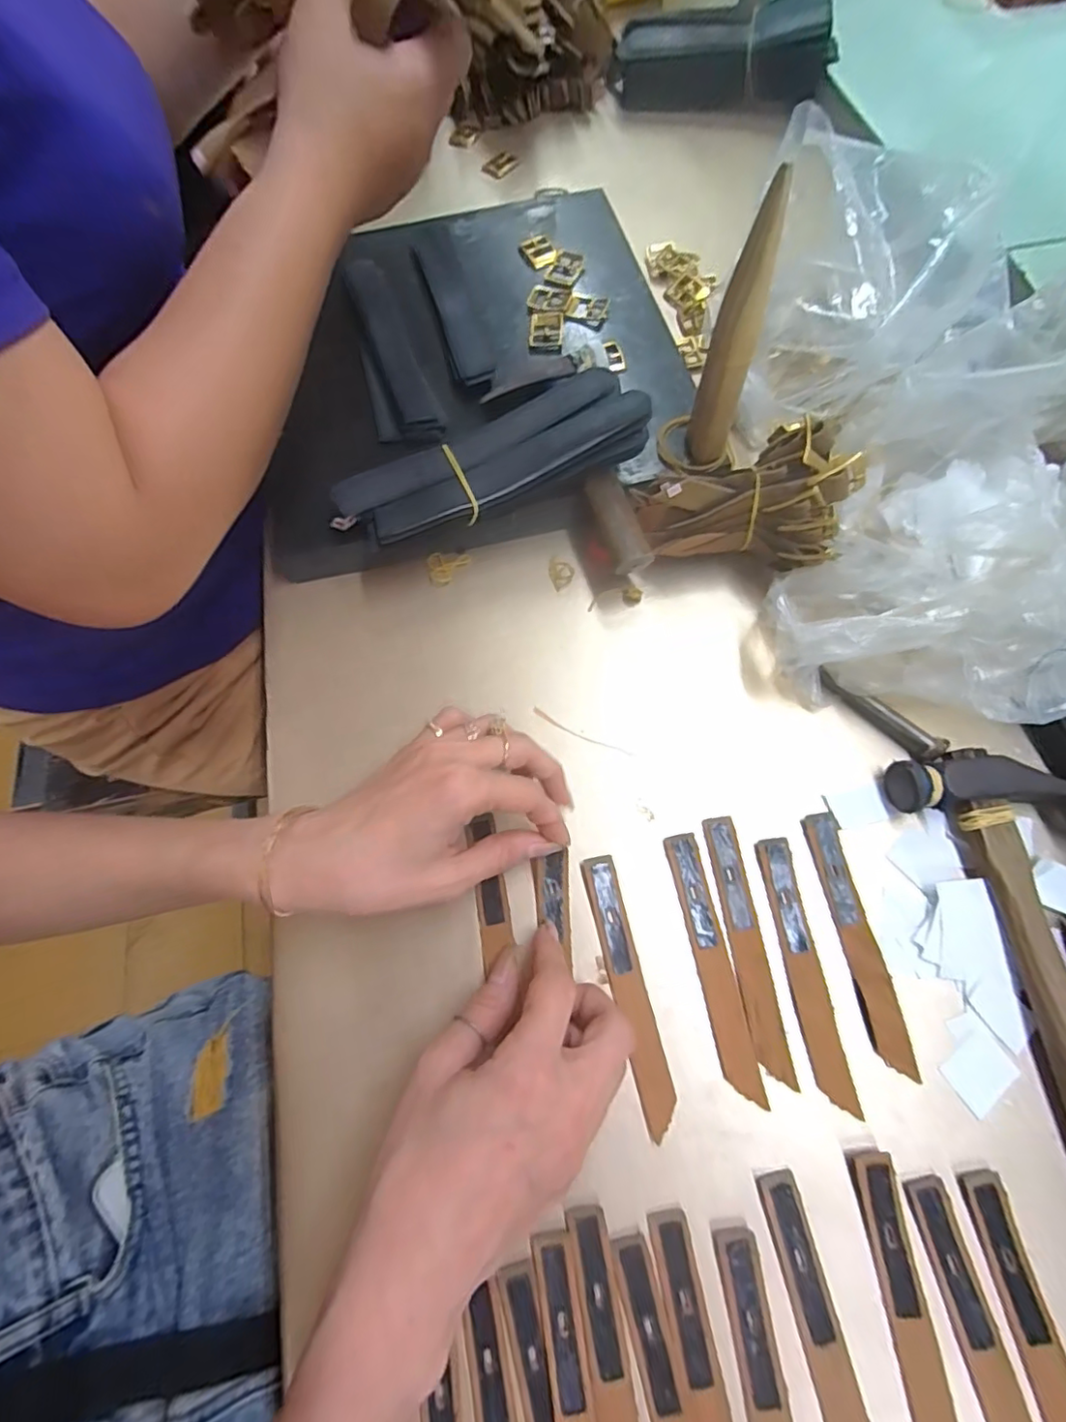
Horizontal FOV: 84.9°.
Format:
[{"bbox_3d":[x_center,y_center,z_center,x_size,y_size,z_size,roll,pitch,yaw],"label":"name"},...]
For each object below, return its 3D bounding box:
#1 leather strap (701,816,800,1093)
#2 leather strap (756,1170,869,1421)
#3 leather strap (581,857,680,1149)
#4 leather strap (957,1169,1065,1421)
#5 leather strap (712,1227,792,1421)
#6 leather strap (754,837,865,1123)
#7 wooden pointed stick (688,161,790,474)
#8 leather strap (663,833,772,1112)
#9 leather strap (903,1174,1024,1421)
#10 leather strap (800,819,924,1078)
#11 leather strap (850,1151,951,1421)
[{"bbox_3d":[0.107,0.117,0.295,0.018,0.004,0.123,-9,70,3],"label":"leather strap"},{"bbox_3d":[0.120,0.264,0.235,0.018,0.004,0.125,-11,69,-2],"label":"leather strap"},{"bbox_3d":[0.047,0.136,0.289,0.017,0.006,0.124,-13,69,-2],"label":"leather strap"},{"bbox_3d":[0.208,0.264,0.236,0.019,0.004,0.127,-9,69,-1],"label":"leather strap"},{"bbox_3d":[0.094,0.282,0.230,0.018,0.004,0.124,-8,68,1],"label":"leather strap"},{"bbox_3d":[0.134,0.127,0.289,0.016,0.004,0.124,-8,69,-1],"label":"leather strap"},{"bbox_3d":[0.106,-0.191,0.310,0.024,0.148,0.021,14,70,8],"label":"wooden pointed stick"},{"bbox_3d":[0.089,0.125,0.292,0.016,0.004,0.123,-10,69,-2],"label":"leather strap"},{"bbox_3d":[0.183,0.265,0.236,0.016,0.004,0.126,-11,69,-2],"label":"leather strap"},{"bbox_3d":[0.162,0.113,0.292,0.016,0.004,0.122,-12,70,4],"label":"leather strap"},{"bbox_3d":[0.156,0.256,0.239,0.016,0.006,0.125,-6,69,0],"label":"leather strap"}]

